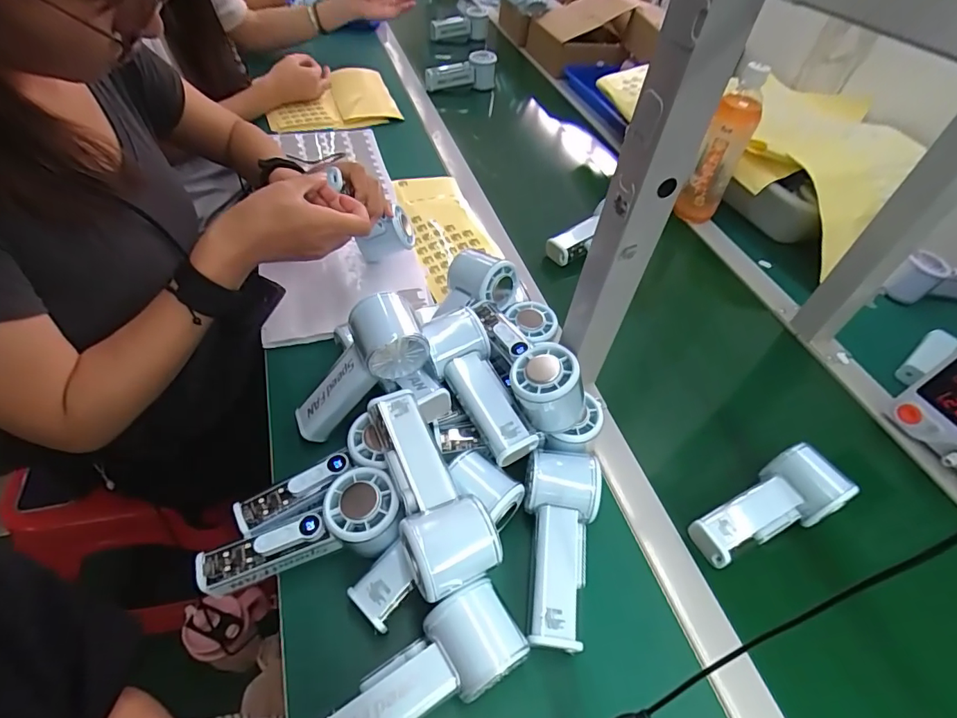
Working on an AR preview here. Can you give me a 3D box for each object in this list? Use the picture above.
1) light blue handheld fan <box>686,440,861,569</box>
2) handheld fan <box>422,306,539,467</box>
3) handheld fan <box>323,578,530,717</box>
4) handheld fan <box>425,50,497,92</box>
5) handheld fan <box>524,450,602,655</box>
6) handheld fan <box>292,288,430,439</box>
[{"bbox_3d":[0.259,0.132,0.436,0.139,0.039,0.059,-22,55,-25],"label":"light blue handheld fan"},{"bbox_3d":[-0.002,0.024,0.447,0.056,0.049,0.149,-19,67,-20],"label":"handheld fan"},{"bbox_3d":[-0.042,0.215,0.327,0.147,0.052,0.056,-22,55,-25],"label":"handheld fan"},{"bbox_3d":[-0.038,-0.585,1.015,0.158,0.062,0.054,-13,52,-19],"label":"handheld fan"},{"bbox_3d":[0.062,0.147,0.400,0.058,0.045,0.150,13,48,3],"label":"handheld fan"},{"bbox_3d":[-0.108,0.013,0.440,0.059,0.153,0.054,23,29,-48],"label":"handheld fan"}]

